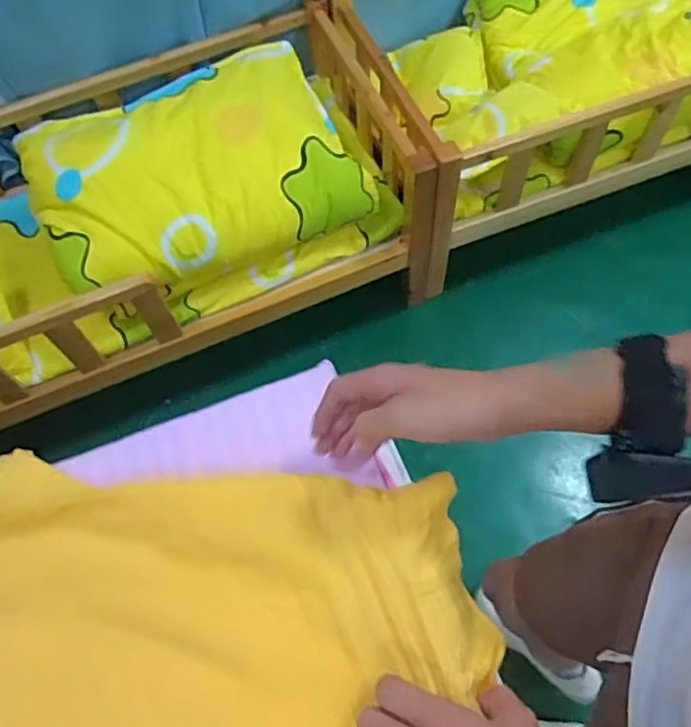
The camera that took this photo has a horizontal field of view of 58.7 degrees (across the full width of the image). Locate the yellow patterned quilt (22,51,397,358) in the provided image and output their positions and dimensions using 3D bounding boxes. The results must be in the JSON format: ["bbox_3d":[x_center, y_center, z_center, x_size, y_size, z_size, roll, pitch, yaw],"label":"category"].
[{"bbox_3d":[-0.304,-0.470,1.433,0.756,0.295,0.567,-23,64,-8],"label":"yellow patterned quilt"}]

